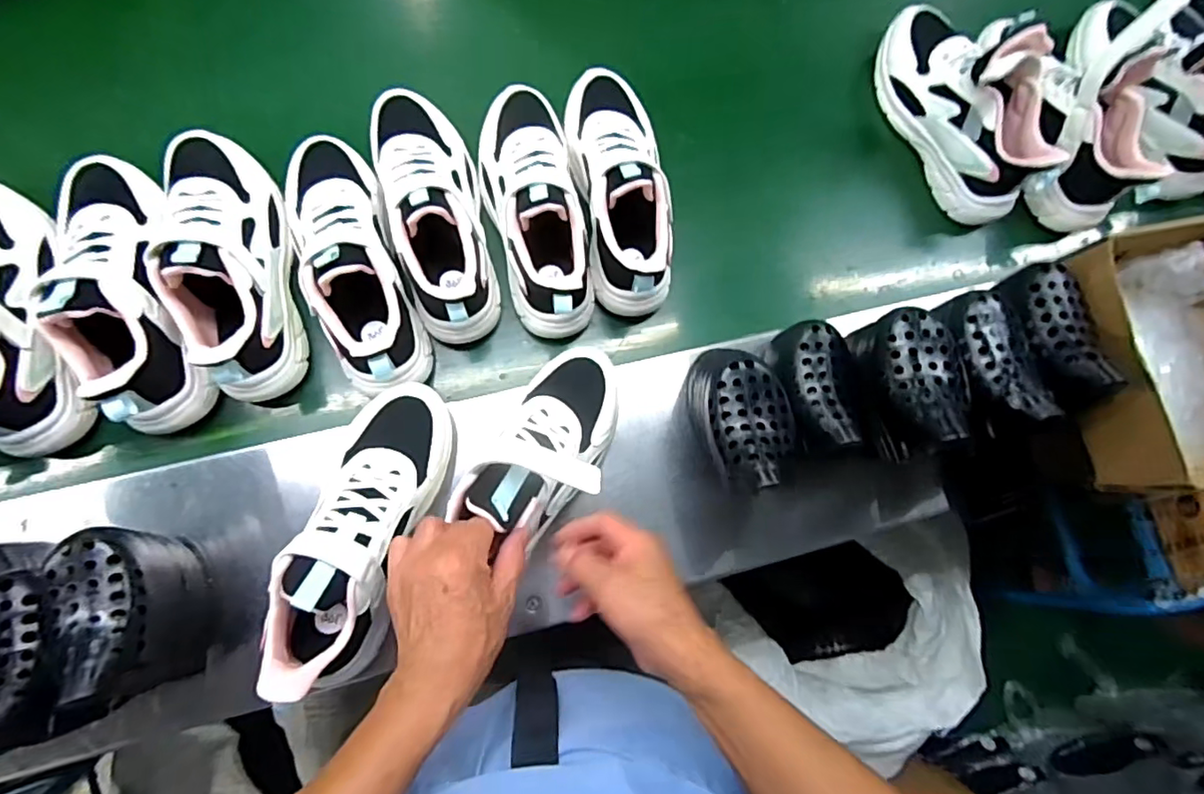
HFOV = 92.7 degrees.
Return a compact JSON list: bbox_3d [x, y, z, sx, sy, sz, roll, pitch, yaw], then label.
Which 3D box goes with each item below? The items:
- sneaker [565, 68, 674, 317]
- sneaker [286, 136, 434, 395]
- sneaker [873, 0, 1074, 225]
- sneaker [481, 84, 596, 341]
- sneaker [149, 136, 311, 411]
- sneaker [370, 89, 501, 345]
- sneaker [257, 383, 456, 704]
[{"bbox_3d":[0.020,-0.226,0.589,0.088,0.105,0.261,-8,83,-7],"label":"sneaker"},{"bbox_3d":[-0.243,-0.137,0.546,0.088,0.101,0.262,-19,84,-8],"label":"sneaker"},{"bbox_3d":[0.423,-0.346,0.653,0.088,0.140,0.265,-28,86,-9],"label":"sneaker"},{"bbox_3d":[-0.066,-0.202,0.580,0.098,0.104,0.265,-12,84,-7],"label":"sneaker"},{"bbox_3d":[-0.358,-0.136,0.532,0.093,0.102,0.265,-13,84,-7],"label":"sneaker"},{"bbox_3d":[-0.167,-0.194,0.565,0.097,0.103,0.264,-16,84,-8],"label":"sneaker"},{"bbox_3d":[-0.205,0.112,0.497,0.087,0.126,0.262,19,67,-3],"label":"sneaker"}]

